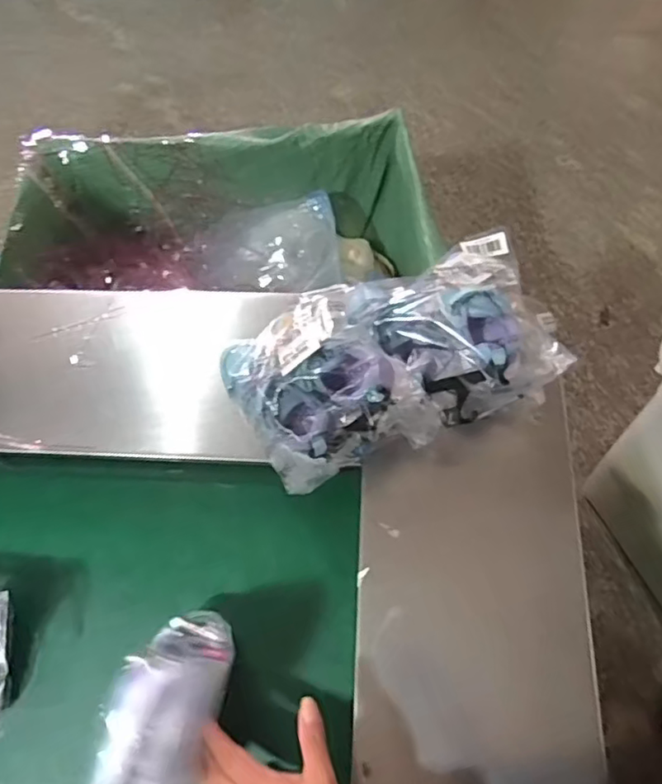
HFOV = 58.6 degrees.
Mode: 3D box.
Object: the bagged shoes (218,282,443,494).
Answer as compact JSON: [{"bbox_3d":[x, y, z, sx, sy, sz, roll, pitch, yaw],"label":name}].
[{"bbox_3d":[-0.008,-0.007,0.628,0.174,0.108,0.200,-31,67,-9],"label":"bagged shoes"}]

